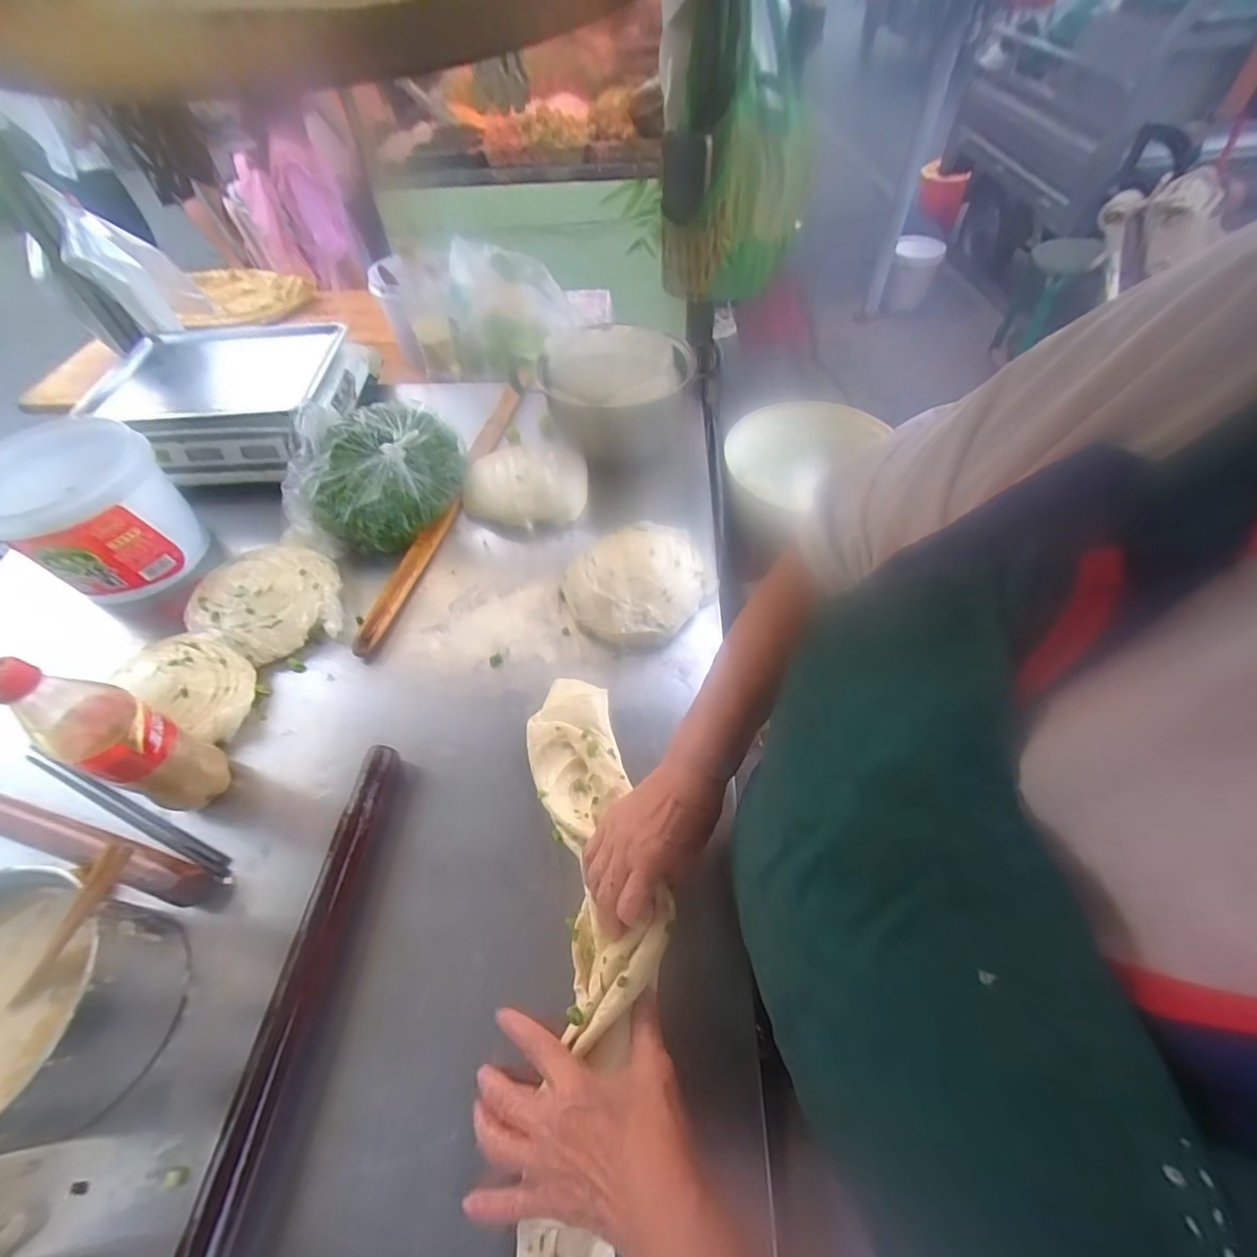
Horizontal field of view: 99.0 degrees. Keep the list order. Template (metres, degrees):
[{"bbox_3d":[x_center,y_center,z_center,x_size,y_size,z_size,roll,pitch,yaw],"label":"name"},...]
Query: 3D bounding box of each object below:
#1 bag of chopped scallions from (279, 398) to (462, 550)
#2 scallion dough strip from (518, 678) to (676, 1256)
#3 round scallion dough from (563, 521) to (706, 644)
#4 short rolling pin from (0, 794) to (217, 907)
[{"bbox_3d":[-0.354,-0.218,0.773,0.222,0.106,0.232,-7,54,-1],"label":"bag of chopped scallions"},{"bbox_3d":[-0.029,0.260,0.417,0.122,0.053,0.513,-4,55,1],"label":"scallion dough strip"},{"bbox_3d":[0.017,-0.058,0.658,0.175,0.052,0.149,-31,58,-18],"label":"round scallion dough"},{"bbox_3d":[-0.514,0.203,0.502,0.276,0.029,0.033,12,56,12],"label":"short rolling pin"}]

